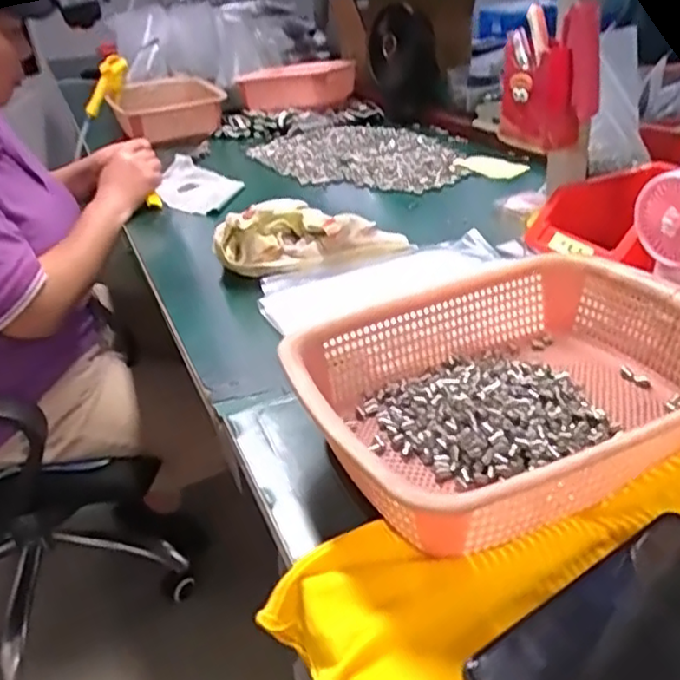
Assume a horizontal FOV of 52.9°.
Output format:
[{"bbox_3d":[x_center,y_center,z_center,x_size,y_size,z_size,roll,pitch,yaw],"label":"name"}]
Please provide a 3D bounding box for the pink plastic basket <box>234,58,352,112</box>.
[{"bbox_3d":[-0.094,-0.547,1.466,0.237,0.075,0.258,1,31,11],"label":"pink plastic basket"}]

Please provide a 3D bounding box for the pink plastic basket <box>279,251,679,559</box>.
[{"bbox_3d":[0.123,0.033,0.475,0.288,0.066,0.217,-20,33,-22],"label":"pink plastic basket"}]

